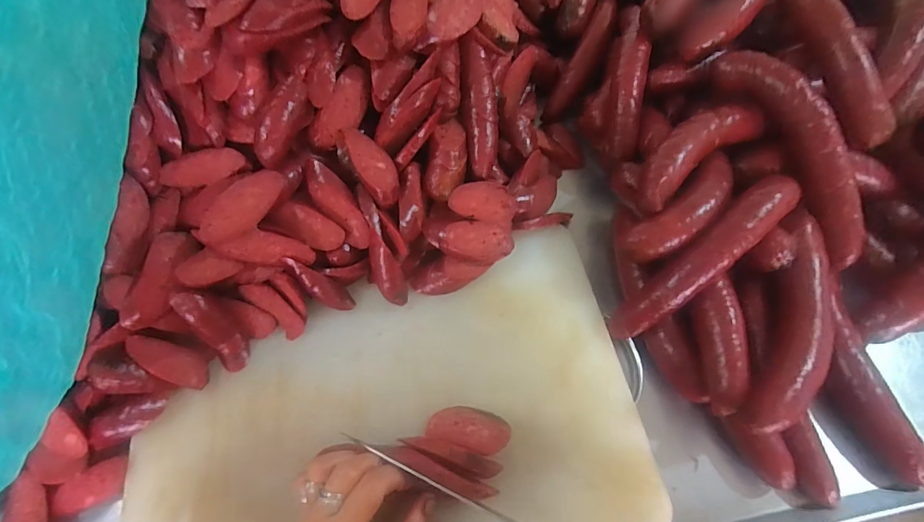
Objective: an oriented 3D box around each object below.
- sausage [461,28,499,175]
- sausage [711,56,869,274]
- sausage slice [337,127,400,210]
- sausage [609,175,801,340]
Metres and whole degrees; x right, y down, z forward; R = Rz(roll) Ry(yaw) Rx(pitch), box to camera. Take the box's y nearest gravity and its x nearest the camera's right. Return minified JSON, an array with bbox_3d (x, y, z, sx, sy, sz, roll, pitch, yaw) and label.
[{"bbox_3d":[0.020,-0.161,0.447,0.034,0.031,0.148,-4,85,0],"label":"sausage"},{"bbox_3d":[0.339,-0.115,0.422,0.047,0.056,0.245,-22,82,-8],"label":"sausage"},{"bbox_3d":[-0.088,-0.092,0.403,0.036,0.019,0.087,-35,84,-14],"label":"sausage slice"},{"bbox_3d":[0.219,-0.002,0.384,0.202,0.046,0.041,-44,69,7],"label":"sausage"}]

